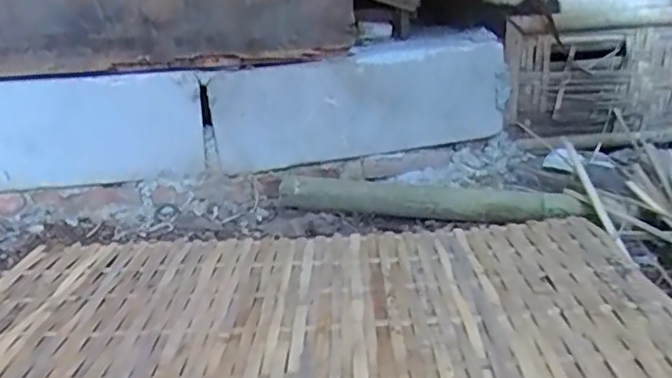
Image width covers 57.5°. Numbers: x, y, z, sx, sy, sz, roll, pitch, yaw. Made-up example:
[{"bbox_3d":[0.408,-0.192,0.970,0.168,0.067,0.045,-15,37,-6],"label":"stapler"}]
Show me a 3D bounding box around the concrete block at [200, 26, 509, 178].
[{"bbox_3d":[0.045,-0.162,1.137,0.546,0.188,0.088,-7,22,-10],"label":"concrete block"}]

